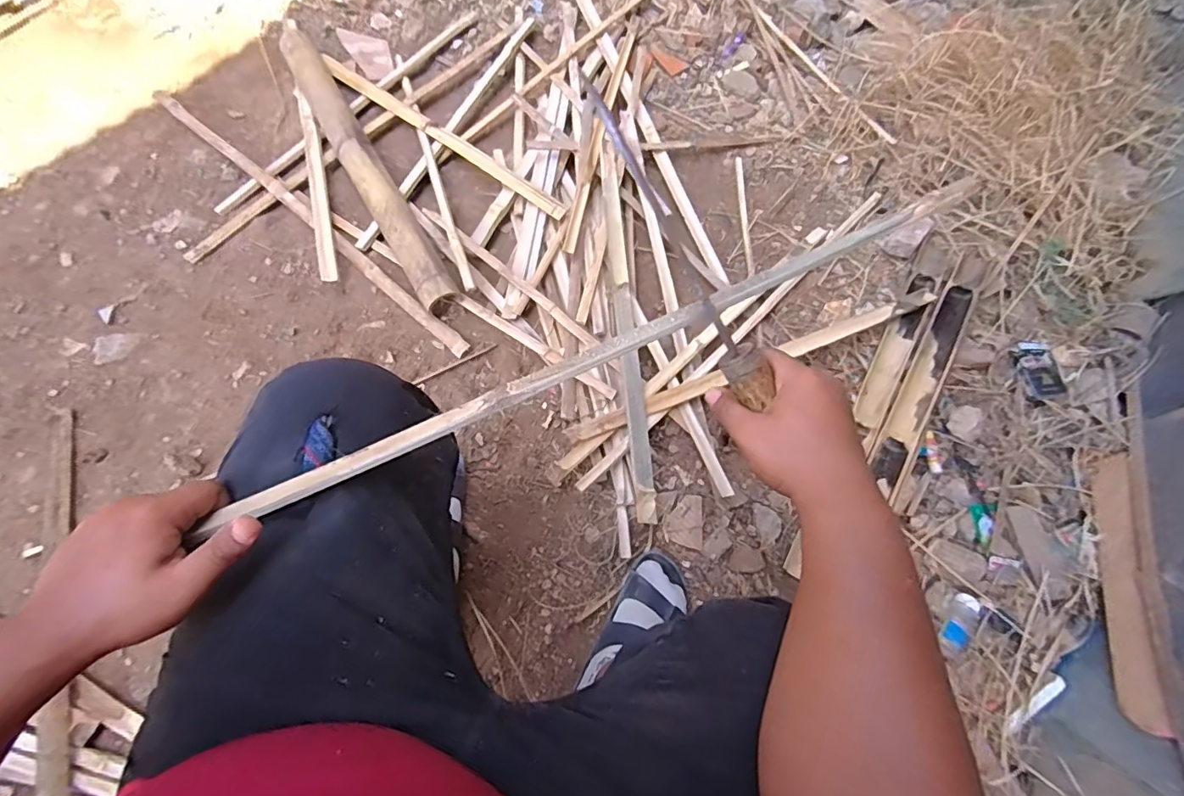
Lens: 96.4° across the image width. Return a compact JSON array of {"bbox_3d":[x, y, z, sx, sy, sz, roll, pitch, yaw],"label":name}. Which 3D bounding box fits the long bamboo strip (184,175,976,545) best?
[{"bbox_3d":[0.010,-0.035,0.390,0.598,0.012,0.020,-24,71,-3],"label":"long bamboo strip"}]

